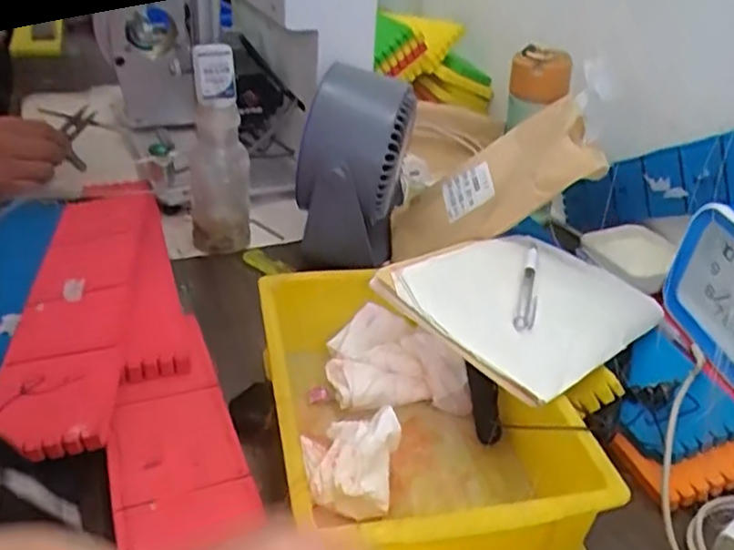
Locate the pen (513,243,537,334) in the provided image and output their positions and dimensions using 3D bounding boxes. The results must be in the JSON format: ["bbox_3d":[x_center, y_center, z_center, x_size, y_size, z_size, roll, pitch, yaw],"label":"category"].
[{"bbox_3d":[0.125,0.004,0.524,0.014,0.008,0.129,12,33,12],"label":"pen"}]

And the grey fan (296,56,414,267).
[{"bbox_3d":[-0.011,-0.093,0.658,0.110,0.191,0.093,3,33,-1],"label":"grey fan"}]

